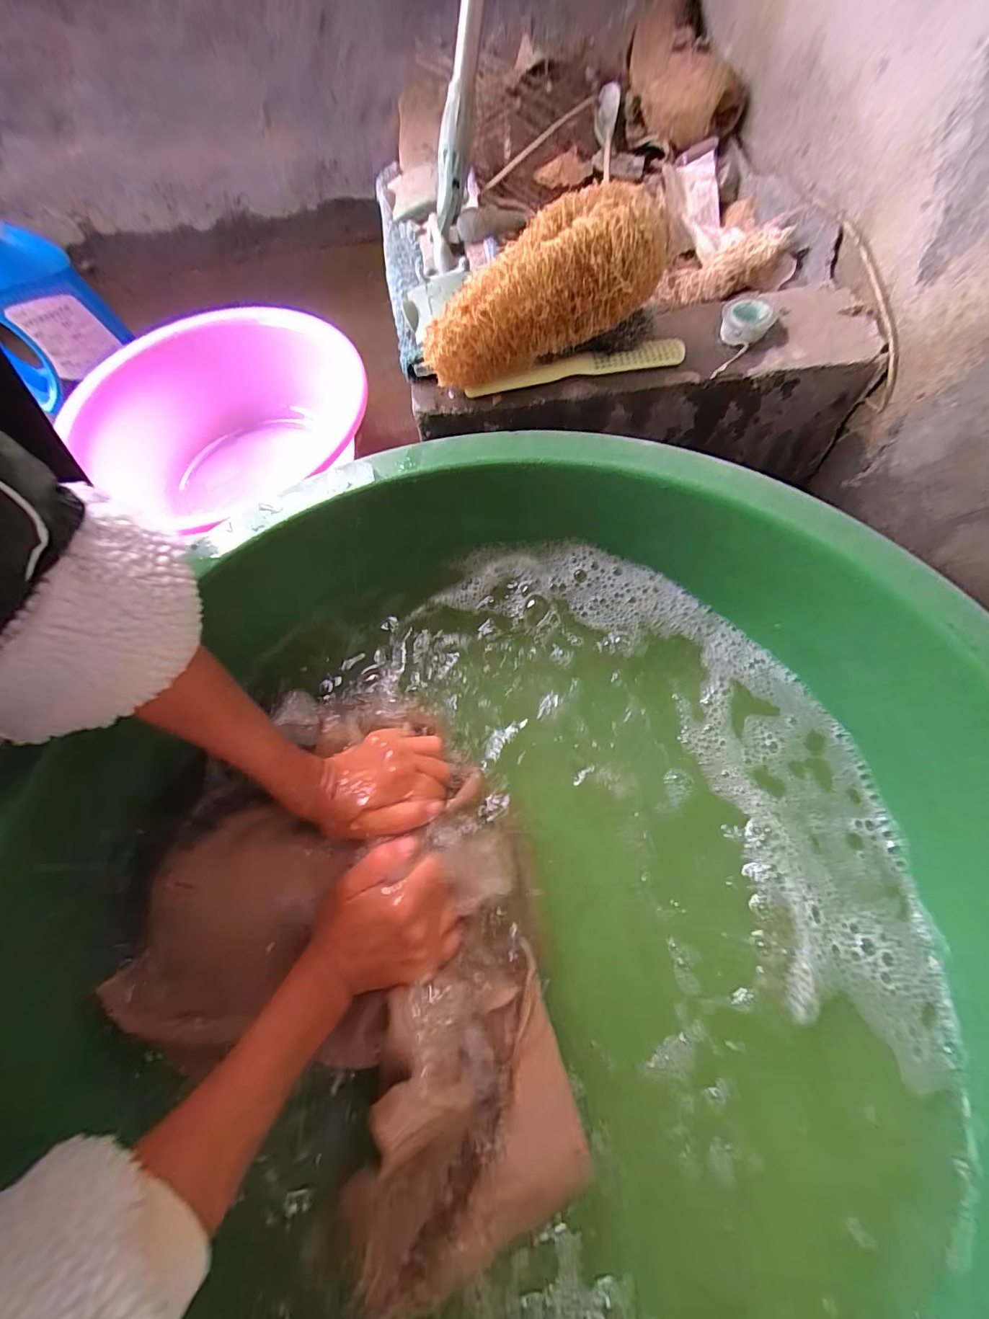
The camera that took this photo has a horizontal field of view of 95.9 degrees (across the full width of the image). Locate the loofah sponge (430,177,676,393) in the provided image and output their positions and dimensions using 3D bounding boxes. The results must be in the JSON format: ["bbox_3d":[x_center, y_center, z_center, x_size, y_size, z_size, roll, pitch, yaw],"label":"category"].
[{"bbox_3d":[0.035,-0.311,0.383,0.212,0.076,0.073,-25,65,12],"label":"loofah sponge"}]

